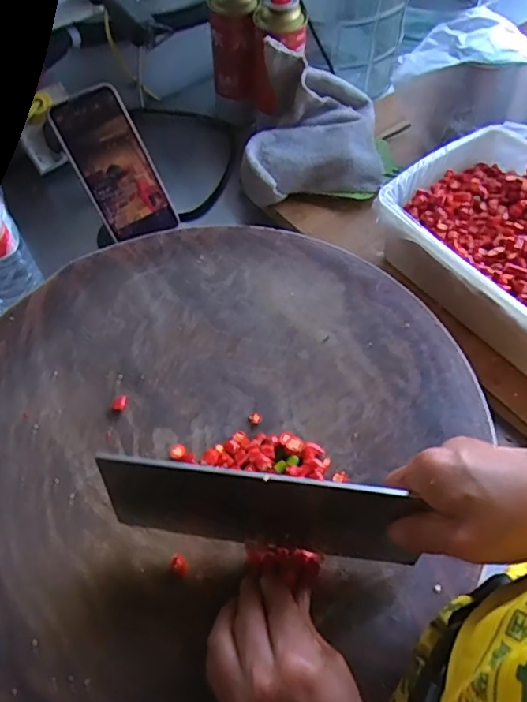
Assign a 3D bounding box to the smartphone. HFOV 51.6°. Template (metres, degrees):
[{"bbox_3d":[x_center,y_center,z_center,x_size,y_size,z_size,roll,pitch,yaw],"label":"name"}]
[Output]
[{"bbox_3d":[-0.158,-0.197,0.587,0.074,0.156,0.013,-33,19,-17],"label":"smartphone"}]

